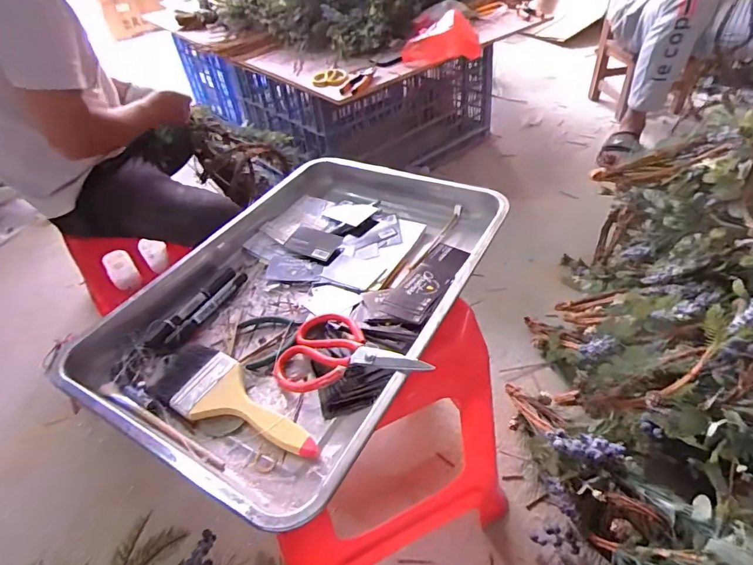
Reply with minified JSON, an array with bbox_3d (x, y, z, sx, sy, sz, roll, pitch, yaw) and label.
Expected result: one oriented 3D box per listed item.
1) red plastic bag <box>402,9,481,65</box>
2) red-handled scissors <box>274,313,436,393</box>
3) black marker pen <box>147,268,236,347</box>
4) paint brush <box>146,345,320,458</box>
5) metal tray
[{"bbox_3d":[0.185,-0.693,1.240,0.214,0.093,0.136,-1,43,7],"label":"red plastic bag"},{"bbox_3d":[-0.026,0.075,0.447,0.165,0.025,0.102,1,40,36],"label":"red-handled scissors"},{"bbox_3d":[-0.225,0.026,0.545,0.018,0.013,0.141,14,47,21],"label":"black marker pen"},{"bbox_3d":[-0.142,0.116,0.440,0.203,0.015,0.067,16,48,23],"label":"paint brush"},{"bbox_3d":[-0.066,-0.007,0.546,0.344,0.054,0.524,17,48,24],"label":"metal tray"}]

